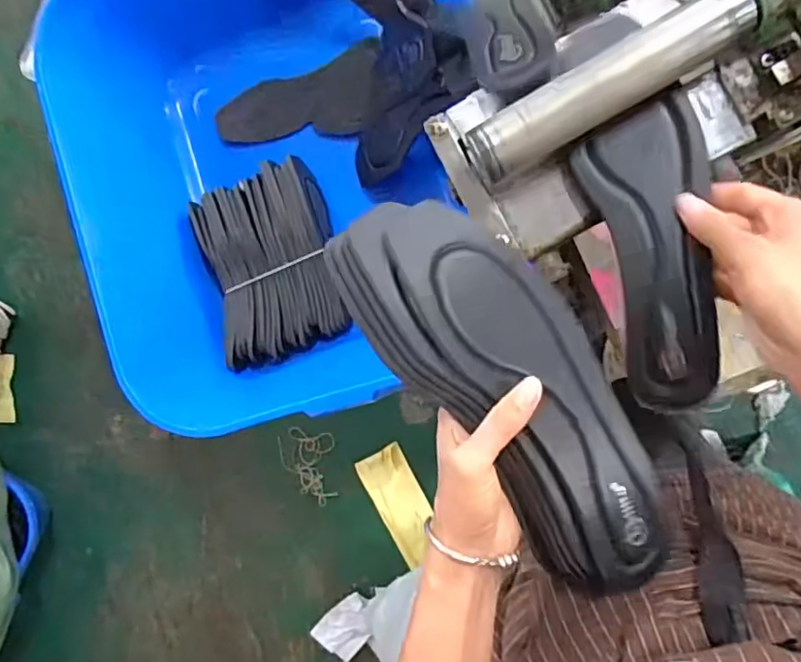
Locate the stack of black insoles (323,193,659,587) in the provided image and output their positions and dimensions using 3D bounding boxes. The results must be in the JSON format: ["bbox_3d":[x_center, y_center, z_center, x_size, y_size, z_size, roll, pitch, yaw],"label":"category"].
[{"bbox_3d":[0.065,0.033,0.343,0.099,0.038,0.257,-38,92,7],"label":"stack of black insoles"}]

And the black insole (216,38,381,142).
[{"bbox_3d":[-0.131,-0.305,0.820,0.235,0.015,0.096,-17,113,10],"label":"black insole"}]

